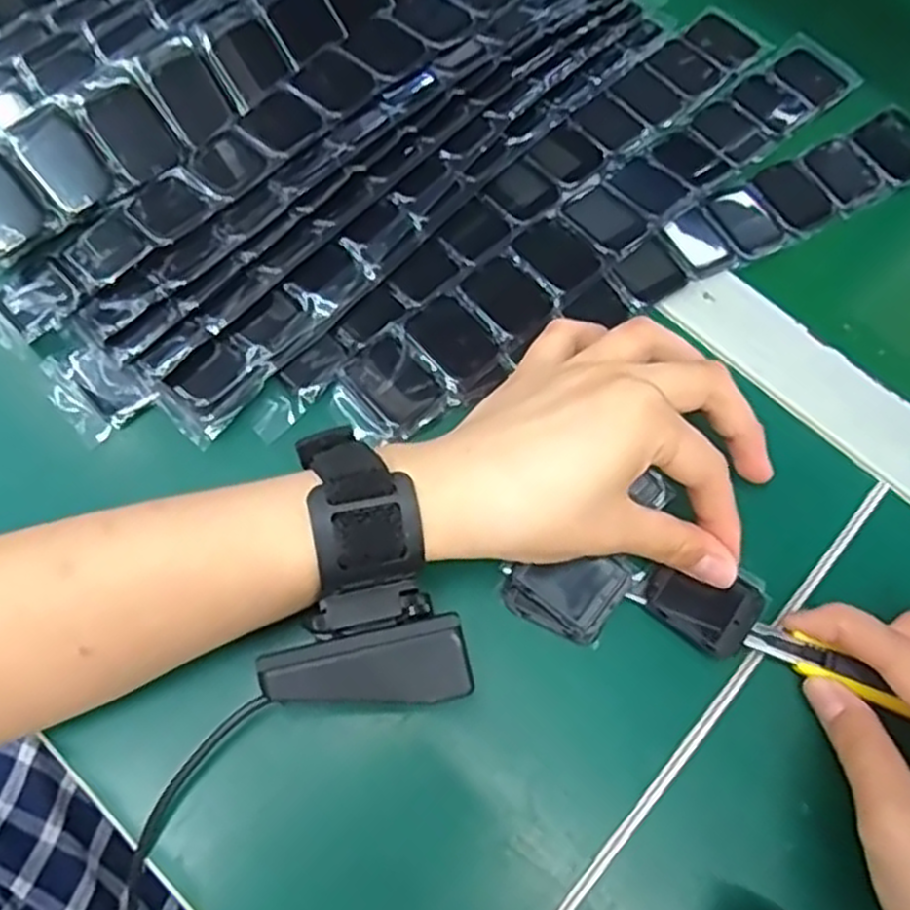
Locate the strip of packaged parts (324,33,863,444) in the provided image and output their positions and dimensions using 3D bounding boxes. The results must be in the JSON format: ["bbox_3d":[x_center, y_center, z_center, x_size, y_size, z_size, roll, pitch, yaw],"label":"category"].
[{"bbox_3d":[0.082,-0.118,0.375,0.339,0.008,0.044,-39,76,-20],"label":"strip of packaged parts"}]

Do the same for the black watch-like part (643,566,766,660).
[{"bbox_3d":[0.097,0.057,0.302,0.041,0.004,0.032,33,71,11],"label":"black watch-like part"}]

